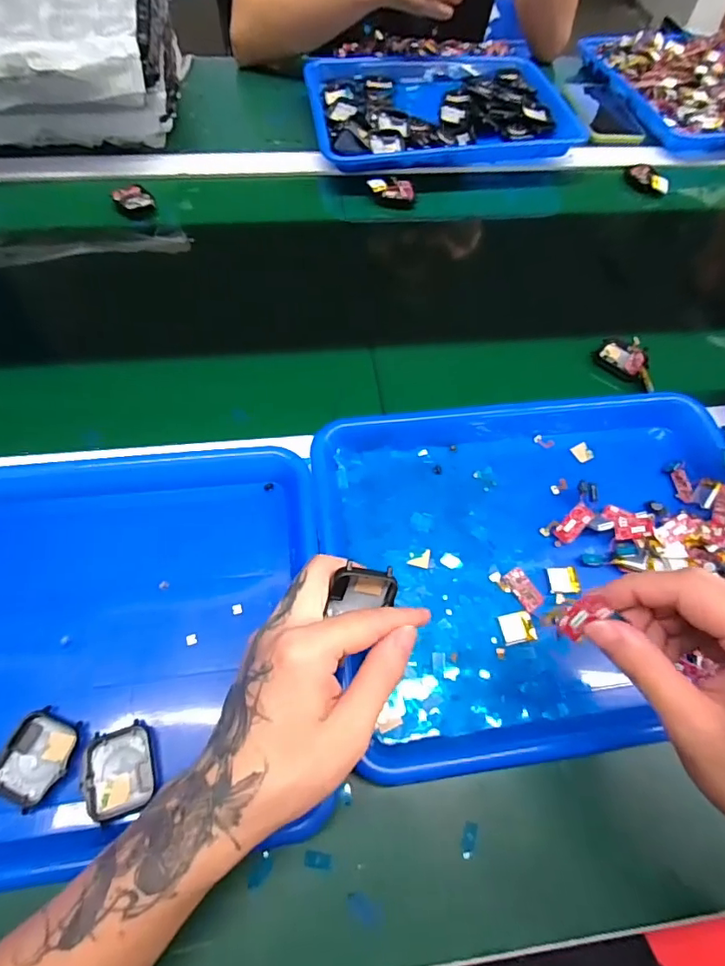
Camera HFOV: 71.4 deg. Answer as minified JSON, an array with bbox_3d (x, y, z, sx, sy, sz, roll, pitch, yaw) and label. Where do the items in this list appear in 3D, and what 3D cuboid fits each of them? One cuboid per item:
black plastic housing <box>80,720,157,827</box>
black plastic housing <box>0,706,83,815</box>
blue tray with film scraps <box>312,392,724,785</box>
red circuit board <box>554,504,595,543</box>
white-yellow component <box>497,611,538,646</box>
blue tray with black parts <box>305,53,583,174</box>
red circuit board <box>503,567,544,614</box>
[{"bbox_3d":[-0.139,0.165,0.290,0.037,0.006,0.045,-15,63,-12],"label":"black plastic housing"},{"bbox_3d":[-0.187,0.159,0.292,0.037,0.013,0.047,16,61,5],"label":"black plastic housing"},{"bbox_3d":[0.140,0.042,0.365,0.326,0.033,0.260,-7,61,-8],"label":"blue tray with film scraps"},{"bbox_3d":[0.159,0.031,0.381,0.016,0.004,0.029,45,98,12],"label":"red circuit board"},{"bbox_3d":[0.105,0.098,0.343,0.022,0.006,0.019,-8,62,-8],"label":"white-yellow component"},{"bbox_3d":[0.097,-0.490,0.665,0.331,0.042,0.241,-5,61,-7],"label":"blue tray with black parts"},{"bbox_3d":[0.115,0.075,0.357,0.016,0.004,0.030,-30,67,-19],"label":"red circuit board"}]

